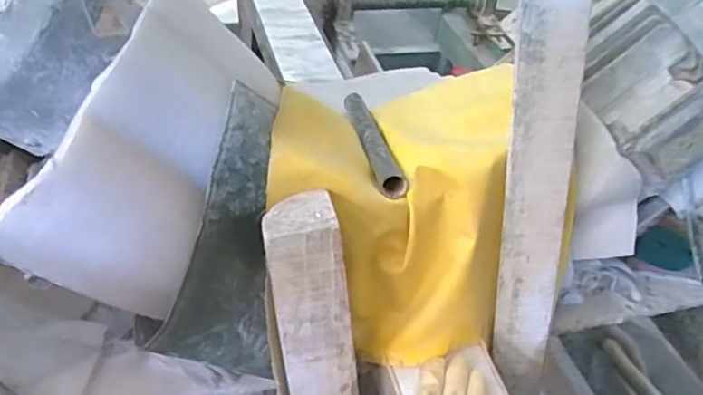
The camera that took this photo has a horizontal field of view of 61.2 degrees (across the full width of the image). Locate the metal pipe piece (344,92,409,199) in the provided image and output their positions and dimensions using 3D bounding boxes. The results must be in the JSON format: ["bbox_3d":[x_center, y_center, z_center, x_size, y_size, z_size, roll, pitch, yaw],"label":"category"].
[{"bbox_3d":[0.020,-0.073,0.688,0.029,0.022,0.278,-1,28,-9],"label":"metal pipe piece"}]

